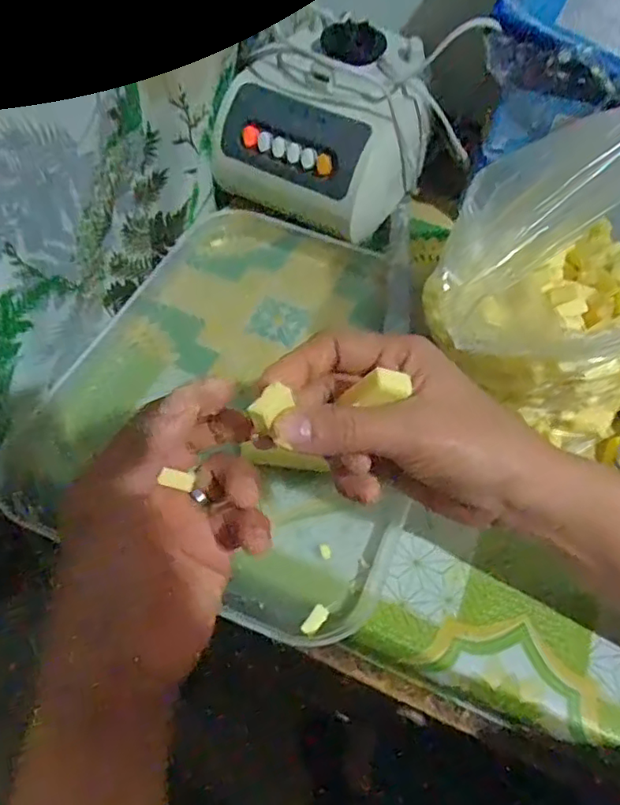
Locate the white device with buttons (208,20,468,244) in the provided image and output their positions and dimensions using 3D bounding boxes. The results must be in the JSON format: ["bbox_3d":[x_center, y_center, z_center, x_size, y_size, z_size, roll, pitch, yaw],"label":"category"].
[{"bbox_3d":[0.018,-0.222,0.503,0.156,0.128,0.140,26,56,14],"label":"white device with buttons"}]

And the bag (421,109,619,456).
[{"bbox_3d":[0.161,-0.074,0.359,0.160,0.175,0.157,12,53,4],"label":"bag"}]

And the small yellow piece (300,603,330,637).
[{"bbox_3d":[0.003,0.120,0.327,0.009,0.004,0.017,34,70,19],"label":"small yellow piece"}]

